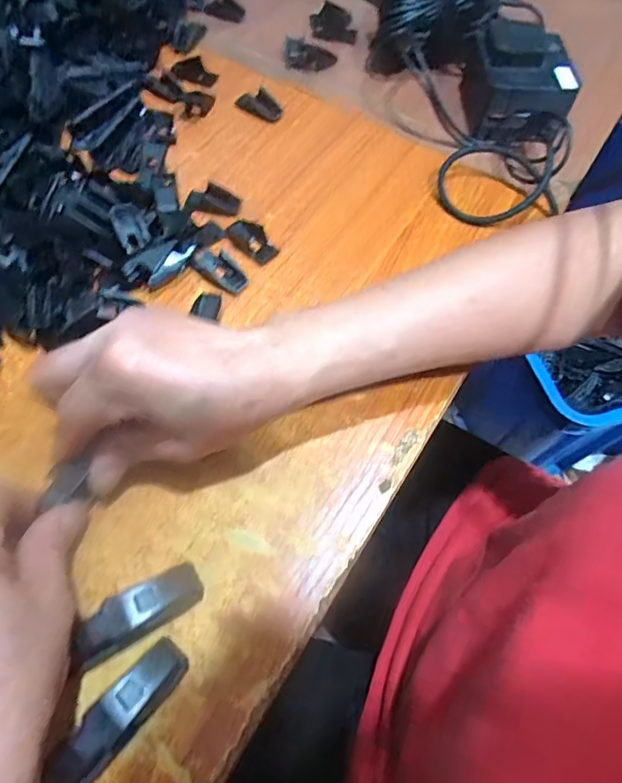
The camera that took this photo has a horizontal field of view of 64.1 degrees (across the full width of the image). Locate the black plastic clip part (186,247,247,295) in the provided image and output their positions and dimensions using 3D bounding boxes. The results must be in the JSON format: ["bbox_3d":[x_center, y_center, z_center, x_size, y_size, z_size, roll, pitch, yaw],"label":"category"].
[{"bbox_3d":[-0.063,-0.085,0.342,0.045,0.004,0.023,39,69,15],"label":"black plastic clip part"}]

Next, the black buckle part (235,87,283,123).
[{"bbox_3d":[-0.042,-0.237,0.409,0.041,0.011,0.017,37,69,14],"label":"black buckle part"}]

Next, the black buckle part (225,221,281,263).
[{"bbox_3d":[-0.042,-0.109,0.354,0.022,0.004,0.040,-40,72,-19],"label":"black buckle part"}]

